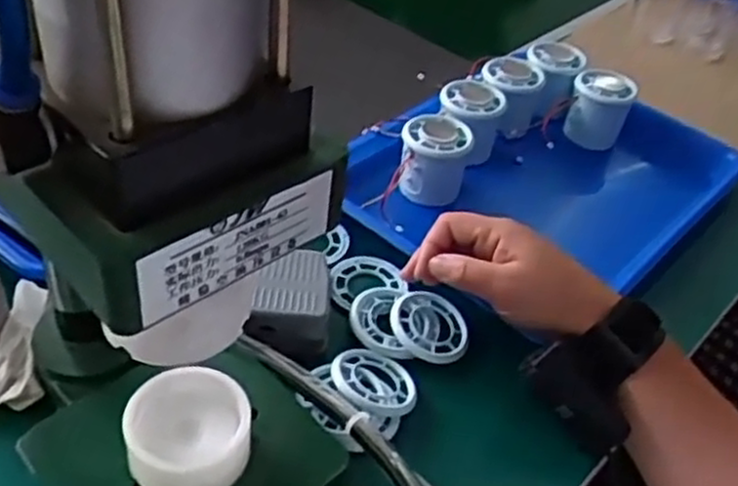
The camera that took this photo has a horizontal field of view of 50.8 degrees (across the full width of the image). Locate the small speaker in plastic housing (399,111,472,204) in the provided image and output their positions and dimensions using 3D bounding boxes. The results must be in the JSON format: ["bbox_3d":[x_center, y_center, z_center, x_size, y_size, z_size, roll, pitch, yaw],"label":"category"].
[{"bbox_3d":[0.053,-0.069,0.637,0.055,0.057,0.058,10,41,3],"label":"small speaker in plastic housing"}]

